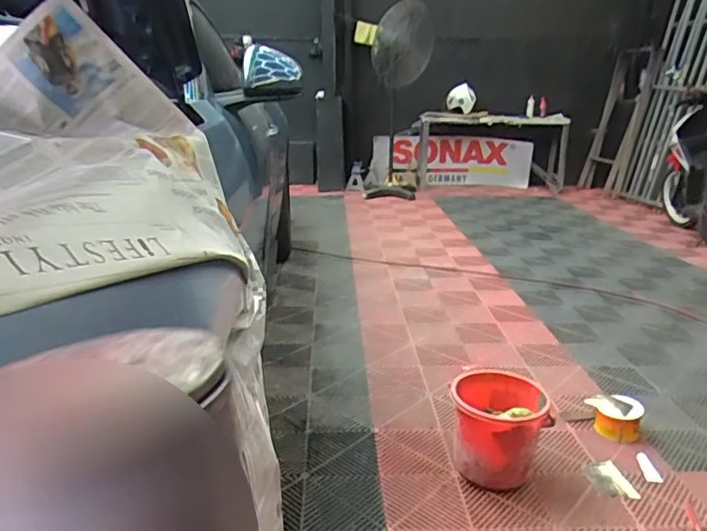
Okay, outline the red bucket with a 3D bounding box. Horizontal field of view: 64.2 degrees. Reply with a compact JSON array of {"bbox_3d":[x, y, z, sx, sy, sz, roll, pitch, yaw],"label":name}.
[{"bbox_3d":[0.372,0.428,1.490,0.227,0.231,0.262,2,17,5],"label":"red bucket"}]

